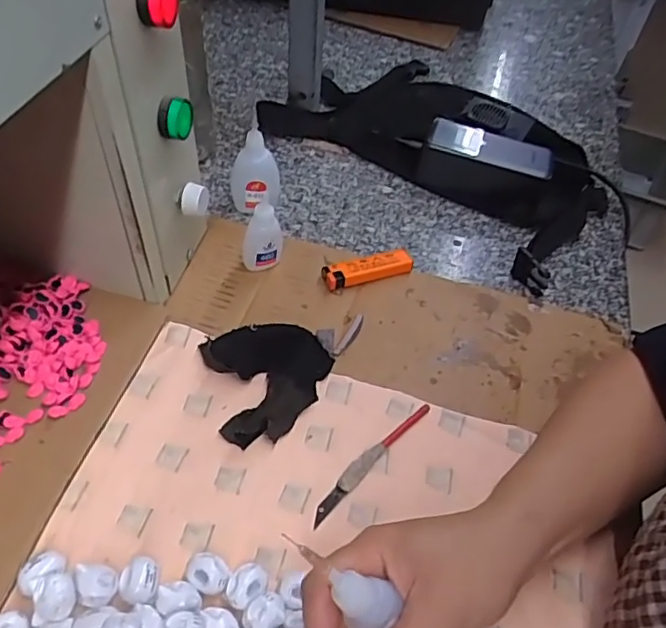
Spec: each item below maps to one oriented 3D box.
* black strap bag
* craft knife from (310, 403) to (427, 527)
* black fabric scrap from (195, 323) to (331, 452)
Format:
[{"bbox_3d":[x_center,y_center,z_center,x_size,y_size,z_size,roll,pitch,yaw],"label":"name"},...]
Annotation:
[{"bbox_3d":[0.121,-0.188,0.637,0.342,0.060,0.209,34,56,24],"label":"black strap bag"},{"bbox_3d":[0.027,0.099,0.410,0.012,0.009,0.118,36,57,25],"label":"craft knife"},{"bbox_3d":[-0.044,0.043,0.438,0.090,0.029,0.092,-14,51,-14],"label":"black fabric scrap"}]

